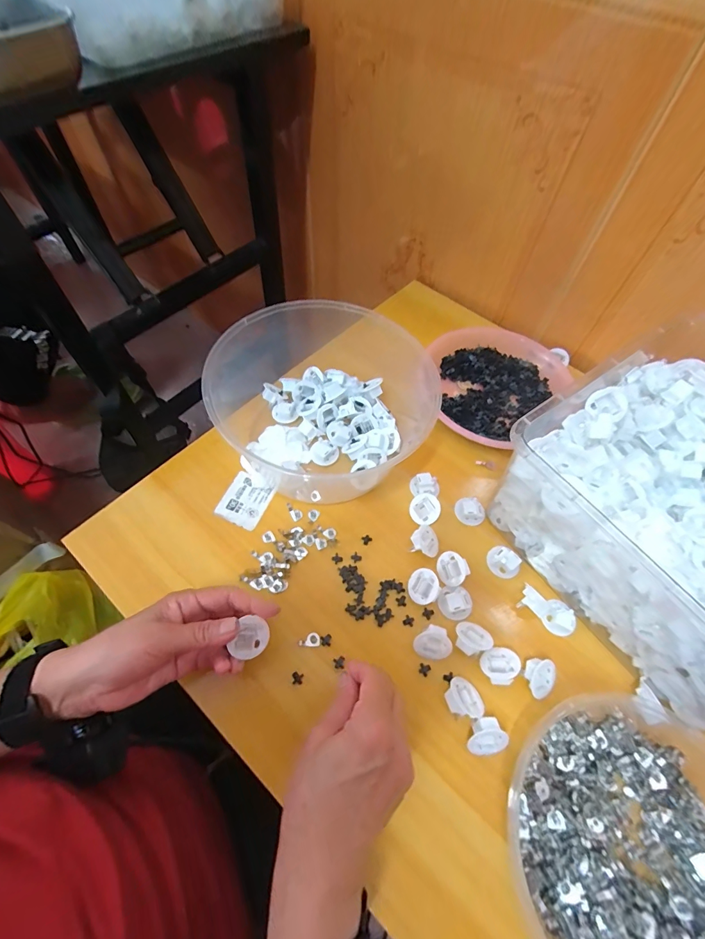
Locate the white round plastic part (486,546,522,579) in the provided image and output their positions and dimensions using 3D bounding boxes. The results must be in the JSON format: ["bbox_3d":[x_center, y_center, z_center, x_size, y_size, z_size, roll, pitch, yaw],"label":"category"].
[{"bbox_3d":[0.153,0.093,0.400,0.027,0.013,0.032,-31,66,-18],"label":"white round plastic part"}]

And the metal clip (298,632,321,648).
[{"bbox_3d":[-0.038,0.153,0.356,0.019,0.004,0.012,5,61,2],"label":"metal clip"}]

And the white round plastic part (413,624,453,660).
[{"bbox_3d":[0.071,0.154,0.353,0.033,0.018,0.026,16,61,7],"label":"white round plastic part"}]

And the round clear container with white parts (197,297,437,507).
[{"bbox_3d":[-0.030,-0.091,0.442,0.226,0.105,0.222,1,60,-2],"label":"round clear container with white parts"}]

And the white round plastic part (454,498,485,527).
[{"bbox_3d":[0.127,0.045,0.426,0.031,0.017,0.025,14,61,6],"label":"white round plastic part"}]

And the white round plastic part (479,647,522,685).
[{"bbox_3d":[0.130,0.172,0.346,0.031,0.010,0.031,-13,32,8],"label":"white round plastic part"}]

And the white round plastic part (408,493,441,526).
[{"bbox_3d":[0.076,0.044,0.419,0.032,0.021,0.032,1,60,-2],"label":"white round plastic part"}]

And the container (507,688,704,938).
[{"bbox_3d":[0.203,0.269,0.280,0.172,0.043,0.187,1,60,-2],"label":"container"}]

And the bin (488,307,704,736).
[{"bbox_3d":[0.325,0.039,0.360,0.283,0.124,0.298,-31,66,-18],"label":"bin"}]

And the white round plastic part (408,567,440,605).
[{"bbox_3d":[0.068,0.112,0.377,0.031,0.009,0.033,-24,57,28],"label":"white round plastic part"}]

